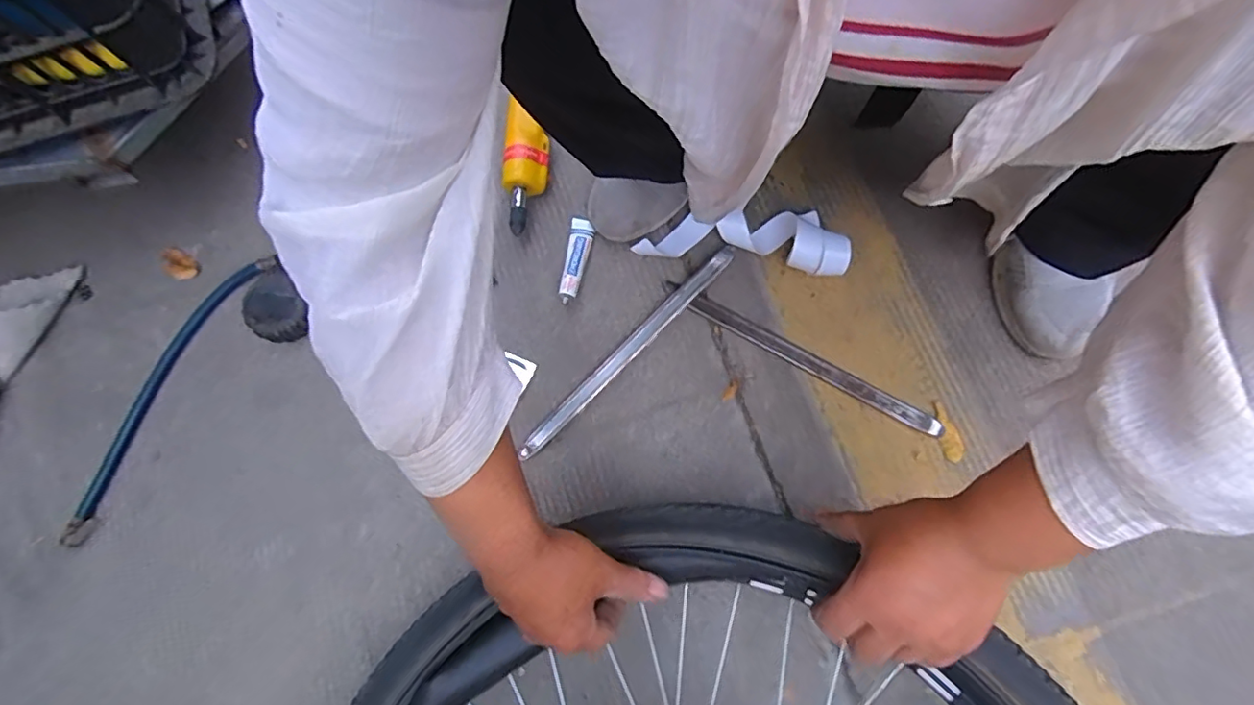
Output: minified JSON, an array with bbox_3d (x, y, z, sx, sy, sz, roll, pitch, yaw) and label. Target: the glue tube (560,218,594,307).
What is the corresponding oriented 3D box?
[{"bbox_3d":[-0.053,-0.095,0.582,0.024,0.013,0.095,8,79,4],"label":"glue tube"}]

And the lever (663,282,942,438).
[{"bbox_3d":[0.164,0.002,0.542,0.287,0.009,0.020,29,81,8],"label":"lever"}]

